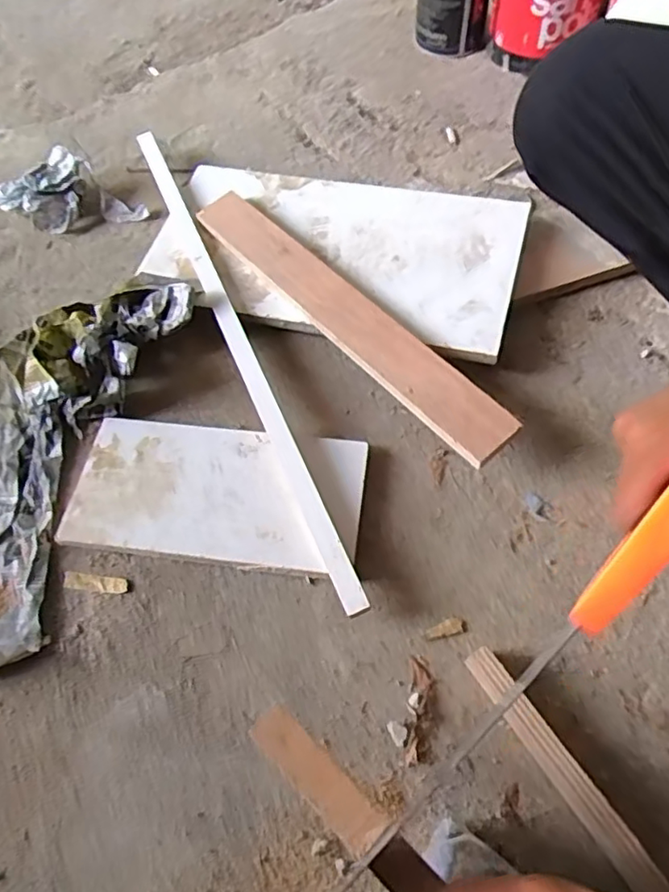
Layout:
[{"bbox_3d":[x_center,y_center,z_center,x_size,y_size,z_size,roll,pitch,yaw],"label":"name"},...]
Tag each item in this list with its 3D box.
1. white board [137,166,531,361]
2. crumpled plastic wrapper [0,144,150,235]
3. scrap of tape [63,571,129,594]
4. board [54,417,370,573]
[{"bbox_3d":[-0.004,-0.233,0.703,0.420,0.015,0.233,13,66,14],"label":"white board"},{"bbox_3d":[-0.343,-0.314,0.776,0.152,0.051,0.120,33,68,19],"label":"crumpled plastic wrapper"},{"bbox_3d":[-0.217,0.124,0.548,0.059,0.004,0.015,7,62,7],"label":"scrap of tape"},{"bbox_3d":[-0.115,0.044,0.573,0.276,0.020,0.136,4,61,5],"label":"board"}]

